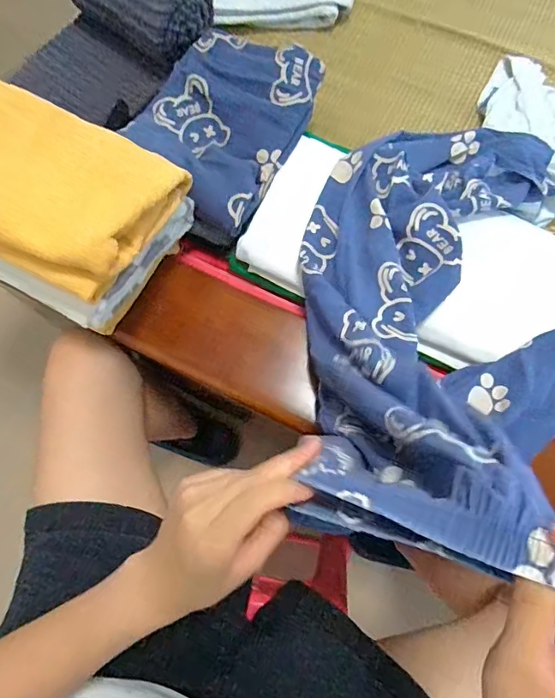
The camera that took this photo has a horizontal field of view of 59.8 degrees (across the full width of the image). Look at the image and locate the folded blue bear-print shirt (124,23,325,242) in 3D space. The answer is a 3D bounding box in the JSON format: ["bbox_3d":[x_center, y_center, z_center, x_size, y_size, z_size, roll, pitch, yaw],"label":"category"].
[{"bbox_3d":[-0.069,-0.272,0.588,0.179,0.060,0.236,29,77,10],"label":"folded blue bear-print shirt"}]

